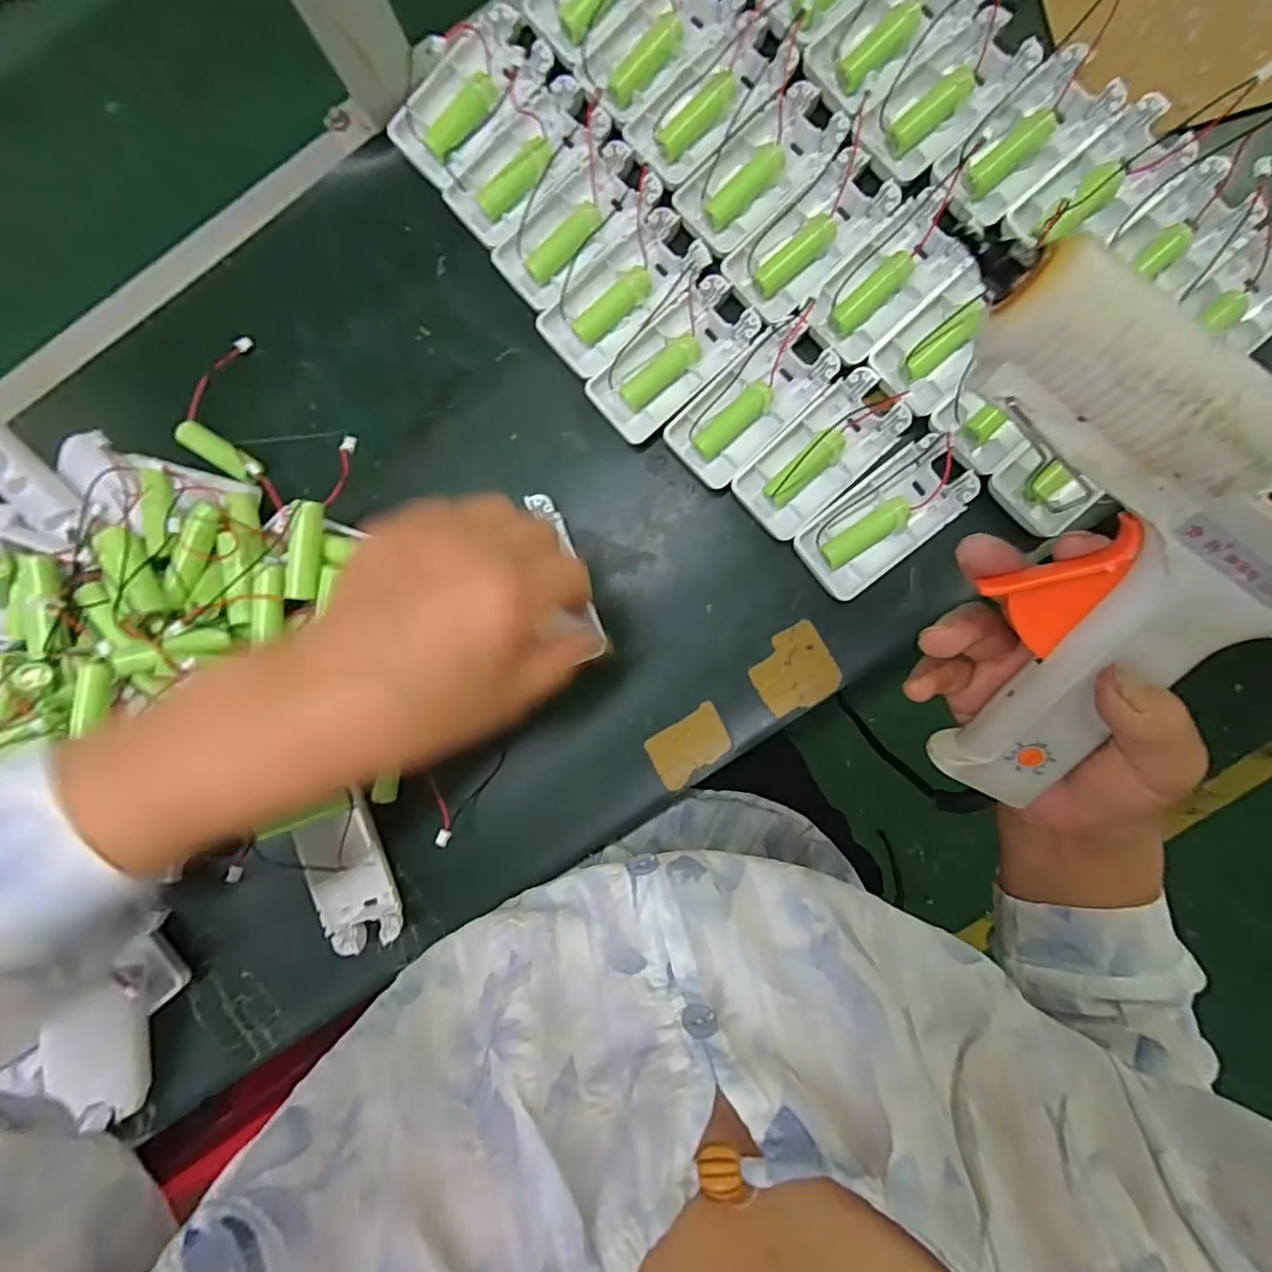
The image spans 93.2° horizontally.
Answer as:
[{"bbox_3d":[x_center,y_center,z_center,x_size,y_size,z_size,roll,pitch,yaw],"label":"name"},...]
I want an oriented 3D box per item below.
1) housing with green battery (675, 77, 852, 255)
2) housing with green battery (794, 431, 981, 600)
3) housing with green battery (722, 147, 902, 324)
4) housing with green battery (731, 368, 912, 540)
[{"bbox_3d":[0.067,-0.251,0.324,0.047,0.016,0.090,44,92,3],"label":"housing with green battery"},{"bbox_3d":[0.133,-0.063,0.319,0.094,0.014,0.044,-39,87,3],"label":"housing with green battery"},{"bbox_3d":[0.093,-0.212,0.318,0.089,0.022,0.042,-44,87,3],"label":"housing with green battery"},{"bbox_3d":[0.098,-0.097,0.320,0.093,0.012,0.043,-44,87,3],"label":"housing with green battery"}]

